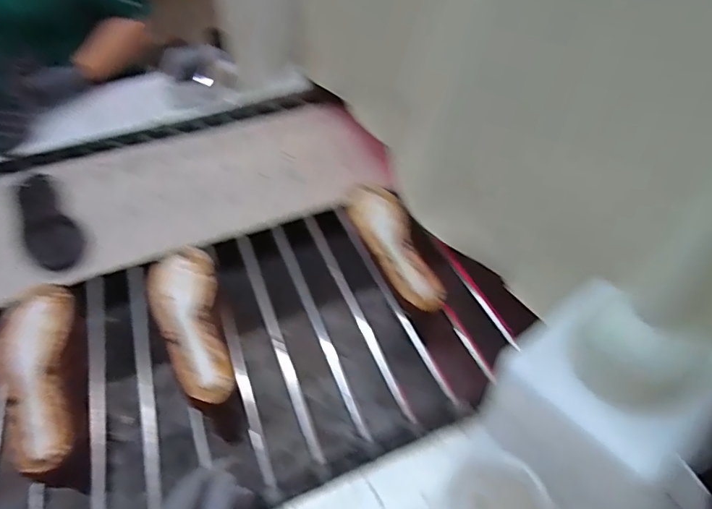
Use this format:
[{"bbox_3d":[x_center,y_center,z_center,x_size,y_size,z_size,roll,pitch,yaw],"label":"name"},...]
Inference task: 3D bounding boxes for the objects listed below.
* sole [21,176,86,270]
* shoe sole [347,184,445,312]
[{"bbox_3d":[-0.535,-0.064,0.822,0.076,0.023,0.258,-25,48,-24],"label":"sole"},{"bbox_3d":[0.057,-0.013,0.684,0.064,0.034,0.219,-18,61,-18],"label":"shoe sole"}]

